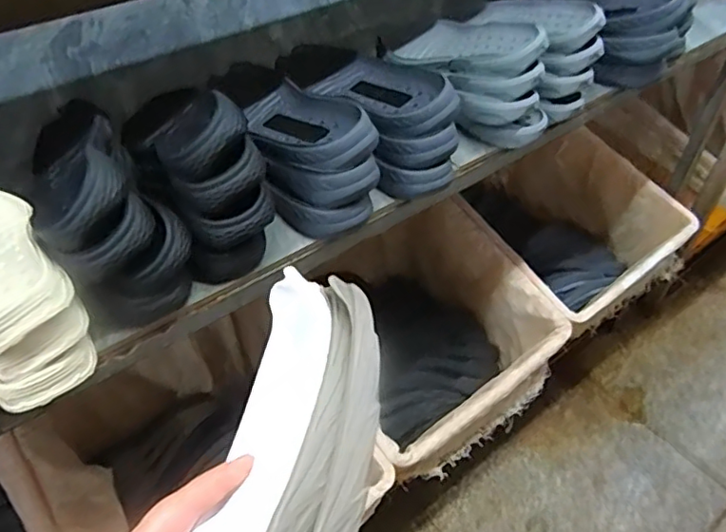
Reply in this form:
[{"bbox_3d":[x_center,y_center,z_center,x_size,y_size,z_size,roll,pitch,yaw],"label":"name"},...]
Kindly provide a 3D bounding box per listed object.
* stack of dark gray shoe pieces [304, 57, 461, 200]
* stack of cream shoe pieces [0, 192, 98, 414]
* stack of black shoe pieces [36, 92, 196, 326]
[{"bbox_3d":[0.023,-0.204,0.744,0.114,0.095,0.261,-17,47,-15],"label":"stack of dark gray shoe pieces"},{"bbox_3d":[-0.353,-0.004,0.548,0.103,0.092,0.299,-29,51,-25],"label":"stack of cream shoe pieces"},{"bbox_3d":[-0.273,-0.083,0.601,0.113,0.149,0.282,-22,49,-20],"label":"stack of black shoe pieces"}]

